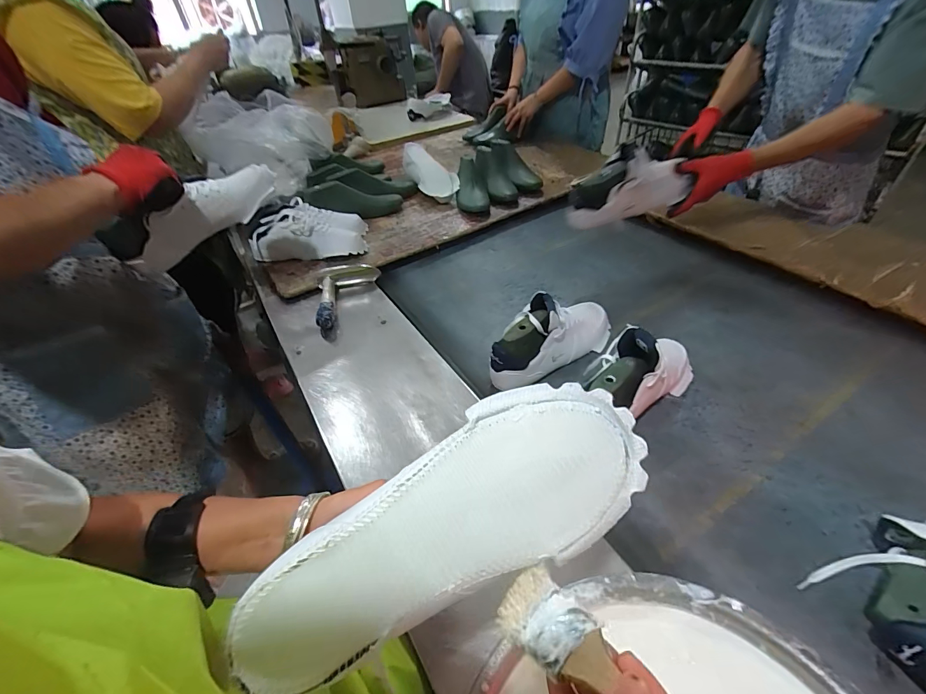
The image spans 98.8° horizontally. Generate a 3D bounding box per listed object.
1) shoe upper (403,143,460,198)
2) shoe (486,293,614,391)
[{"bbox_3d":[-0.118,-0.558,1.256,0.100,0.057,0.290,-29,65,-23],"label":"shoe upper"},{"bbox_3d":[0.176,-0.032,0.720,0.288,0.119,0.101,-29,50,-23],"label":"shoe"}]

